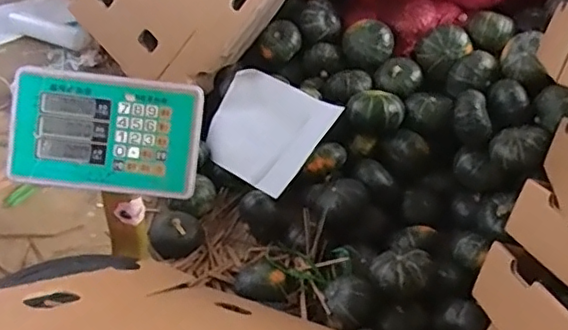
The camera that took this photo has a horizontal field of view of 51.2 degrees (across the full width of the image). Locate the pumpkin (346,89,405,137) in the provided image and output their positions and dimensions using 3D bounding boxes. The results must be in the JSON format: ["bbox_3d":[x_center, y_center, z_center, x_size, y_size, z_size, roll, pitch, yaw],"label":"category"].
[{"bbox_3d":[0.174,-0.102,1.125,0.106,0.076,0.085,13,44,11],"label":"pumpkin"}]

